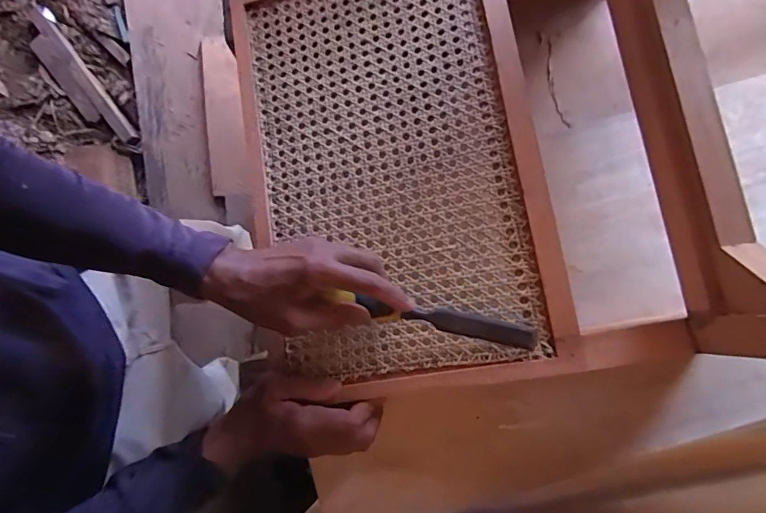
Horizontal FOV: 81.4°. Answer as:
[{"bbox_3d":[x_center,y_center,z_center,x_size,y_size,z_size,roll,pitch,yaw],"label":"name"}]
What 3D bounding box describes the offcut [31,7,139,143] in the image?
[{"bbox_3d":[-0.900,-0.539,1.338,0.050,0.020,0.472,-37,93,-7],"label":"offcut"}]

